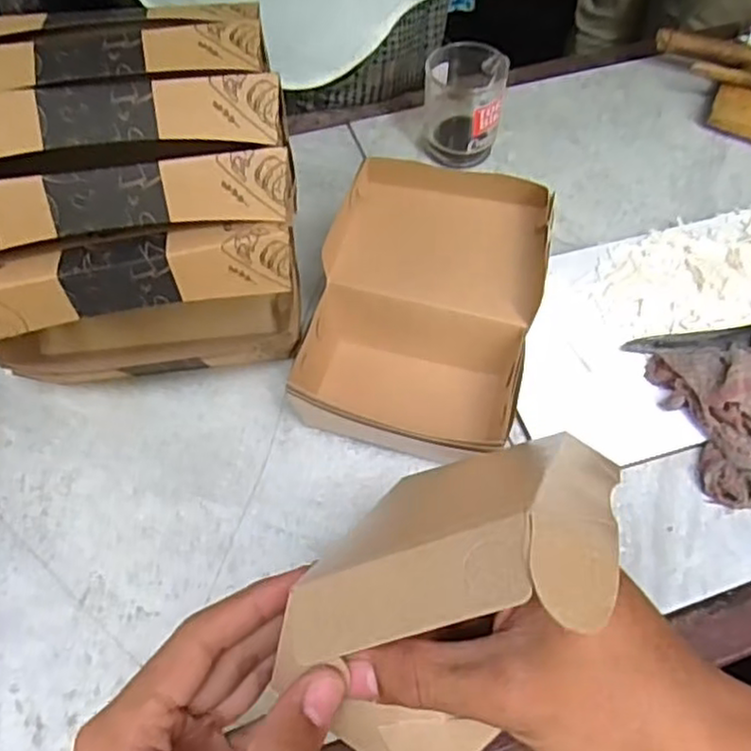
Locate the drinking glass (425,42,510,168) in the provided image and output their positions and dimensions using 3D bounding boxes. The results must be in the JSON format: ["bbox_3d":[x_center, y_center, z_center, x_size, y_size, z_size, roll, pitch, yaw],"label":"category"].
[{"bbox_3d":[0.076,-0.234,0.607,0.067,0.079,0.070,10,56,7],"label":"drinking glass"}]

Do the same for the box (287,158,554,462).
[{"bbox_3d":[0.033,-0.045,0.474,0.147,0.092,0.182,13,56,9],"label":"box"}]

